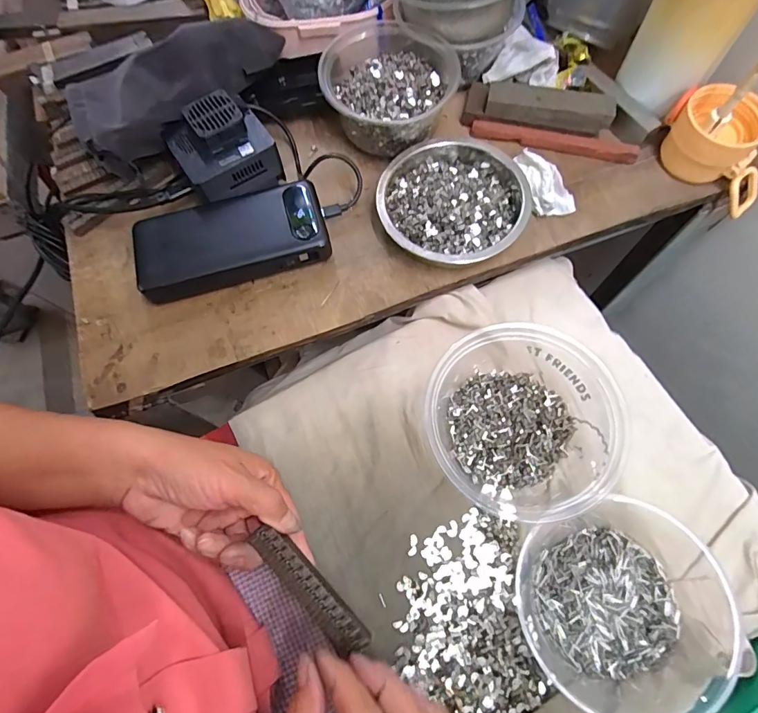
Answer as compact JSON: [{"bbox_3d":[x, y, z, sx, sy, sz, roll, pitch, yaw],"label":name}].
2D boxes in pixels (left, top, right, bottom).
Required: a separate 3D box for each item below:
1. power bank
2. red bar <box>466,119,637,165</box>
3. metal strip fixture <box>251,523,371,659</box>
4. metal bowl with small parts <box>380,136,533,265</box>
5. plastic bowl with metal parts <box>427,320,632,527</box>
[{"bbox_3d":[-0.123,-0.097,0.378,0.154,0.027,0.074,-15,69,-4],"label":"power bank"},{"bbox_3d":[0.160,-0.199,0.411,0.147,0.012,0.014,14,70,8],"label":"red bar"},{"bbox_3d":[-0.044,0.146,0.282,0.021,0.005,0.094,-42,85,-13],"label":"metal strip fixture"},{"bbox_3d":[0.062,-0.130,0.378,0.119,0.032,0.122,-1,69,2],"label":"metal bowl with small parts"},{"bbox_3d":[0.109,0.042,0.333,0.135,0.061,0.141,-1,69,2],"label":"plastic bowl with metal parts"}]

